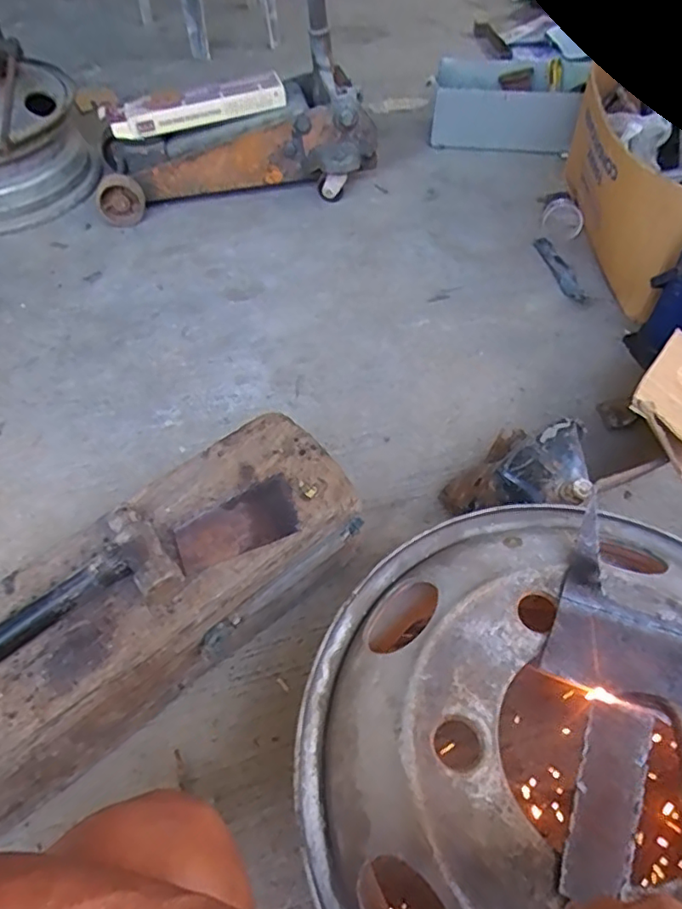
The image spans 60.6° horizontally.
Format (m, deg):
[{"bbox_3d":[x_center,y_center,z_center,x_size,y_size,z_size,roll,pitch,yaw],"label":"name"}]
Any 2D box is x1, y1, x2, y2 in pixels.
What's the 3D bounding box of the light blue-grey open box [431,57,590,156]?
[{"bbox_3d":[0.382,-0.822,1.360,0.324,0.120,0.211,6,53,6],"label":"light blue-grey open box"}]

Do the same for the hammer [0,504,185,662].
[{"bbox_3d":[-0.287,0.149,0.515,0.284,0.034,0.100,-30,56,-17],"label":"hammer"}]

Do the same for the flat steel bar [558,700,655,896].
[{"bbox_3d":[0.176,0.227,0.385,0.039,0.005,0.121,19,56,18],"label":"flat steel bar"}]

